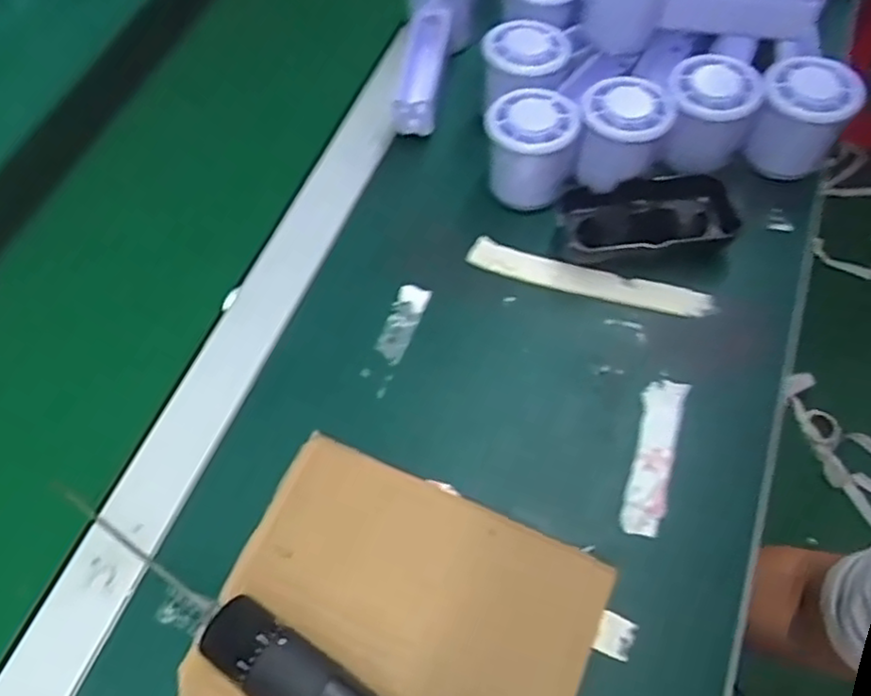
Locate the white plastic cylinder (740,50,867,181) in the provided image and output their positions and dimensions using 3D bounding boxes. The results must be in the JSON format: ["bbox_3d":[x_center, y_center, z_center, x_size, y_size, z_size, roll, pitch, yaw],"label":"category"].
[{"bbox_3d":[0.237,-0.149,0.452,0.057,0.060,0.050,28,67,15],"label":"white plastic cylinder"}]

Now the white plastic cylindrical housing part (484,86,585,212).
[{"bbox_3d":[0.062,-0.129,0.451,0.054,0.057,0.063,2,61,4],"label":"white plastic cylindrical housing part"}]

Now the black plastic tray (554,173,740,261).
[{"bbox_3d":[0.135,-0.082,0.446,0.109,0.026,0.054,-6,61,0],"label":"black plastic tray"}]

